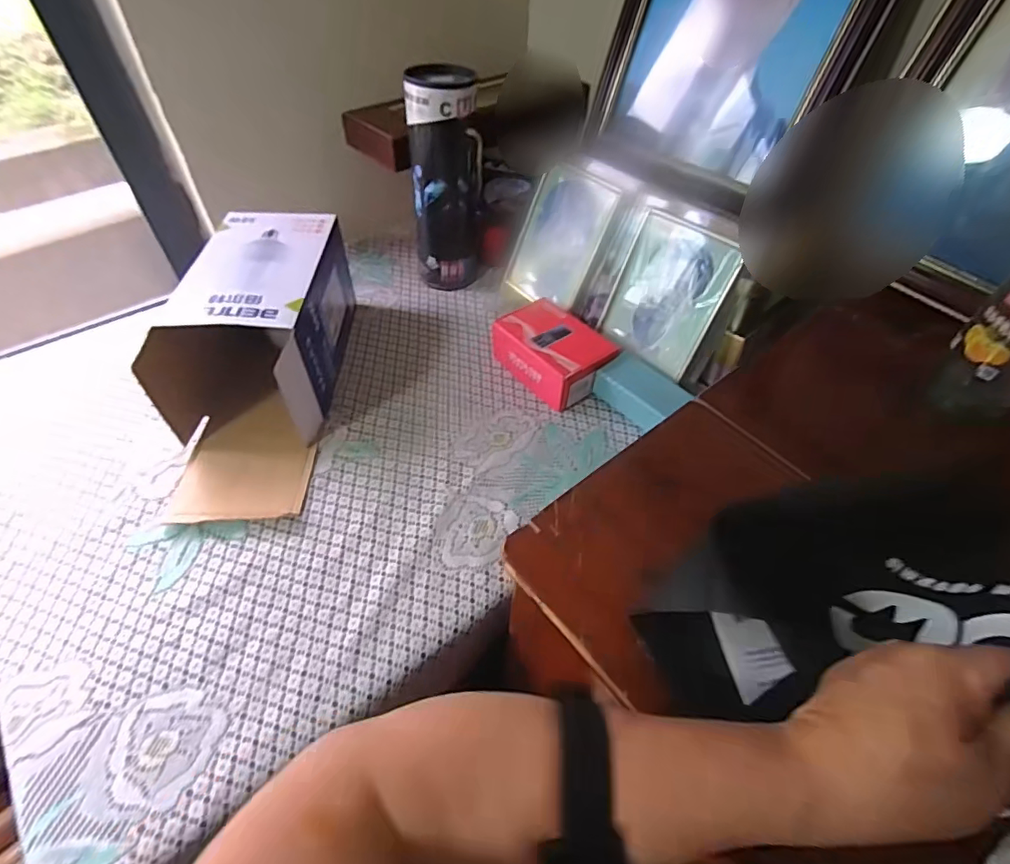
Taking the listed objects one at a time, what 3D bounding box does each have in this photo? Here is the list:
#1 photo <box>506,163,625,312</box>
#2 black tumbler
[{"bbox_3d":[0.075,-0.264,0.724,0.018,0.183,0.136,-15,50,-43],"label":"photo"},{"bbox_3d":[-0.081,-0.340,0.737,0.091,0.273,0.083,-2,50,-4],"label":"black tumbler"}]

